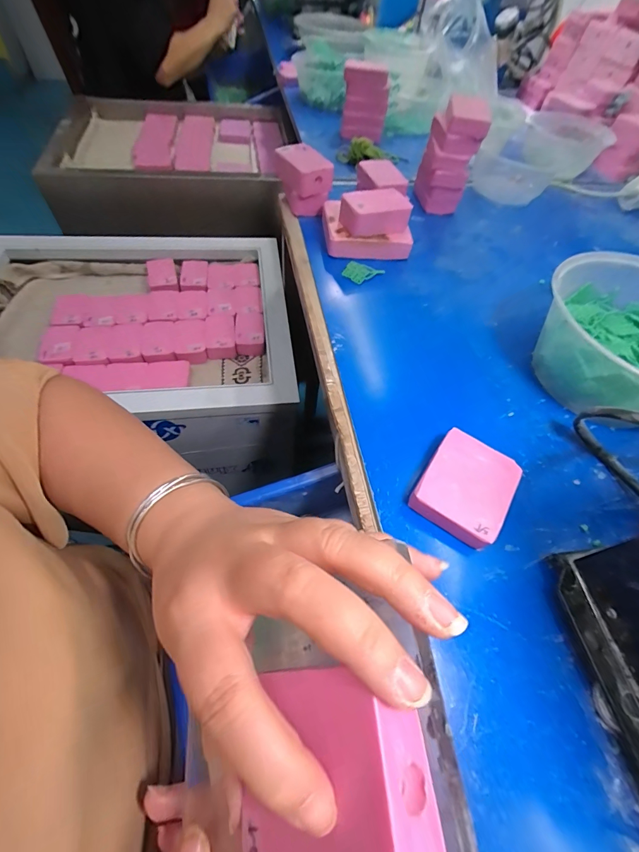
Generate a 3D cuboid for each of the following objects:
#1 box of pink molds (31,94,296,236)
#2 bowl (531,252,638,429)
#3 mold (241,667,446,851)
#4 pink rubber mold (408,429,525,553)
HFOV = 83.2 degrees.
[{"bbox_3d":[-0.326,-0.596,0.826,0.471,0.142,0.393,-5,58,-9],"label":"box of pink molds"},{"bbox_3d":[0.272,-0.072,0.318,0.145,0.076,0.140,2,57,-3],"label":"bowl"},{"bbox_3d":[0.000,0.111,0.113,0.017,0.071,0.058,19,49,-42],"label":"mold"},{"bbox_3d":[0.105,0.044,0.259,0.058,0.022,0.073,32,60,16],"label":"pink rubber mold"}]

